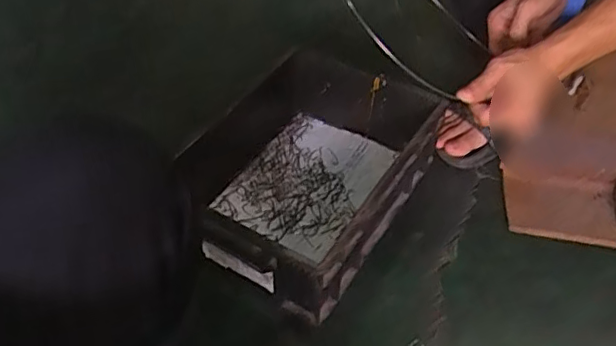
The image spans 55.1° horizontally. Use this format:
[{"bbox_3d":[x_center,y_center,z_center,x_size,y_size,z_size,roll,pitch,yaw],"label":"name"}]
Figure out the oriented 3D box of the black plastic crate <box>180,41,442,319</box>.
[{"bbox_3d":[0.008,-0.009,0.785,0.246,0.131,0.380,27,51,20],"label":"black plastic crate"}]

